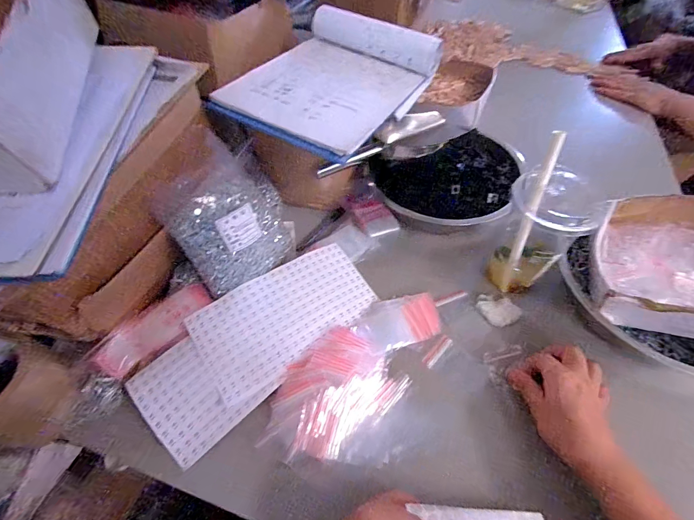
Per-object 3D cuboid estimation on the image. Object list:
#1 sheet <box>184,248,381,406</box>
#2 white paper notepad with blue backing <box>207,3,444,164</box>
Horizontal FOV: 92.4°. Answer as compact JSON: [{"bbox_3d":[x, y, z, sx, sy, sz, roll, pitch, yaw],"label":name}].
[{"bbox_3d":[-0.075,0.067,0.430,0.230,0.014,0.127,-28,64,-20],"label":"sheet"},{"bbox_3d":[-0.024,-0.269,0.496,0.223,0.047,0.321,28,60,13],"label":"white paper notepad with blue backing"}]

